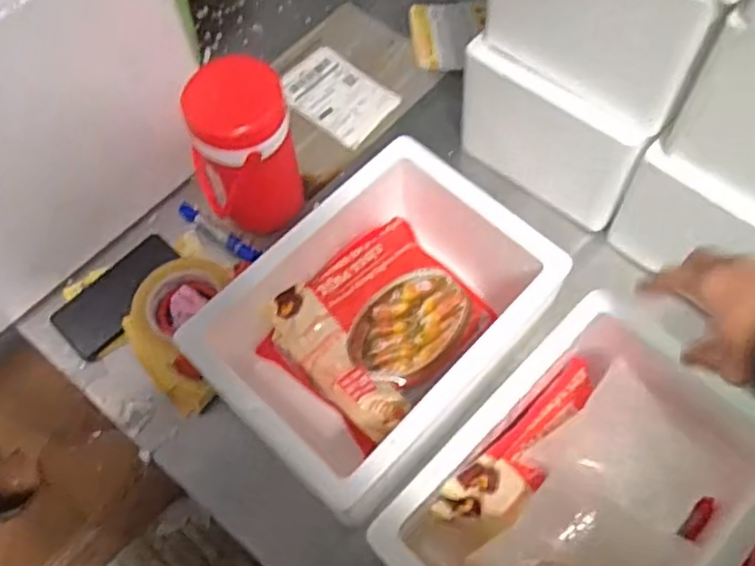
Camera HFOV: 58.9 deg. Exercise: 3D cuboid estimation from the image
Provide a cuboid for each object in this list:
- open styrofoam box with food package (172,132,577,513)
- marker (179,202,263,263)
[{"bbox_3d":[0.013,0.041,0.674,0.218,0.174,0.323,39,71,21],"label":"open styrofoam box with food package"},{"bbox_3d":[-0.200,-0.063,0.842,0.118,0.026,0.021,30,68,18],"label":"marker"}]

